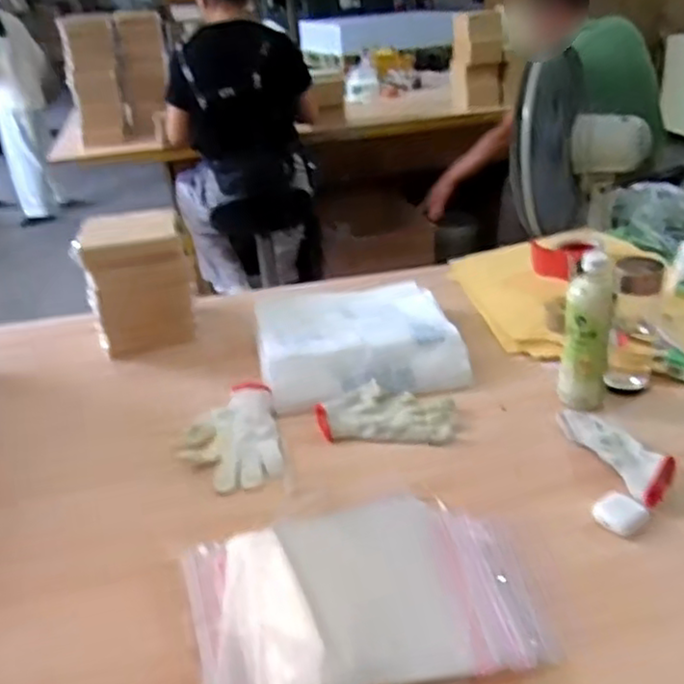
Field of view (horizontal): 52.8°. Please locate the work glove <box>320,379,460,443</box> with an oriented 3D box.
[{"bbox_3d":[0.062,0.096,0.949,0.186,0.021,0.108,0,29,8],"label":"work glove"}]

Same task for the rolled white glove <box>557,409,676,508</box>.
[{"bbox_3d":[0.330,0.127,0.843,0.057,0.042,0.193,-12,29,-14],"label":"rolled white glove"}]

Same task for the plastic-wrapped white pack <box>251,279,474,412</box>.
[{"bbox_3d":[0.023,-0.013,1.117,0.308,0.063,0.305,-7,29,-6],"label":"plastic-wrapped white pack"}]

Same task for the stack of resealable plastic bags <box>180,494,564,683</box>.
[{"bbox_3d":[0.022,0.246,0.681,0.328,0.023,0.237,-9,29,-10],"label":"stack of resealable plastic bags"}]

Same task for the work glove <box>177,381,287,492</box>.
[{"bbox_3d":[-0.150,0.124,0.926,0.125,0.034,0.193,-8,29,-7],"label":"work glove"}]

